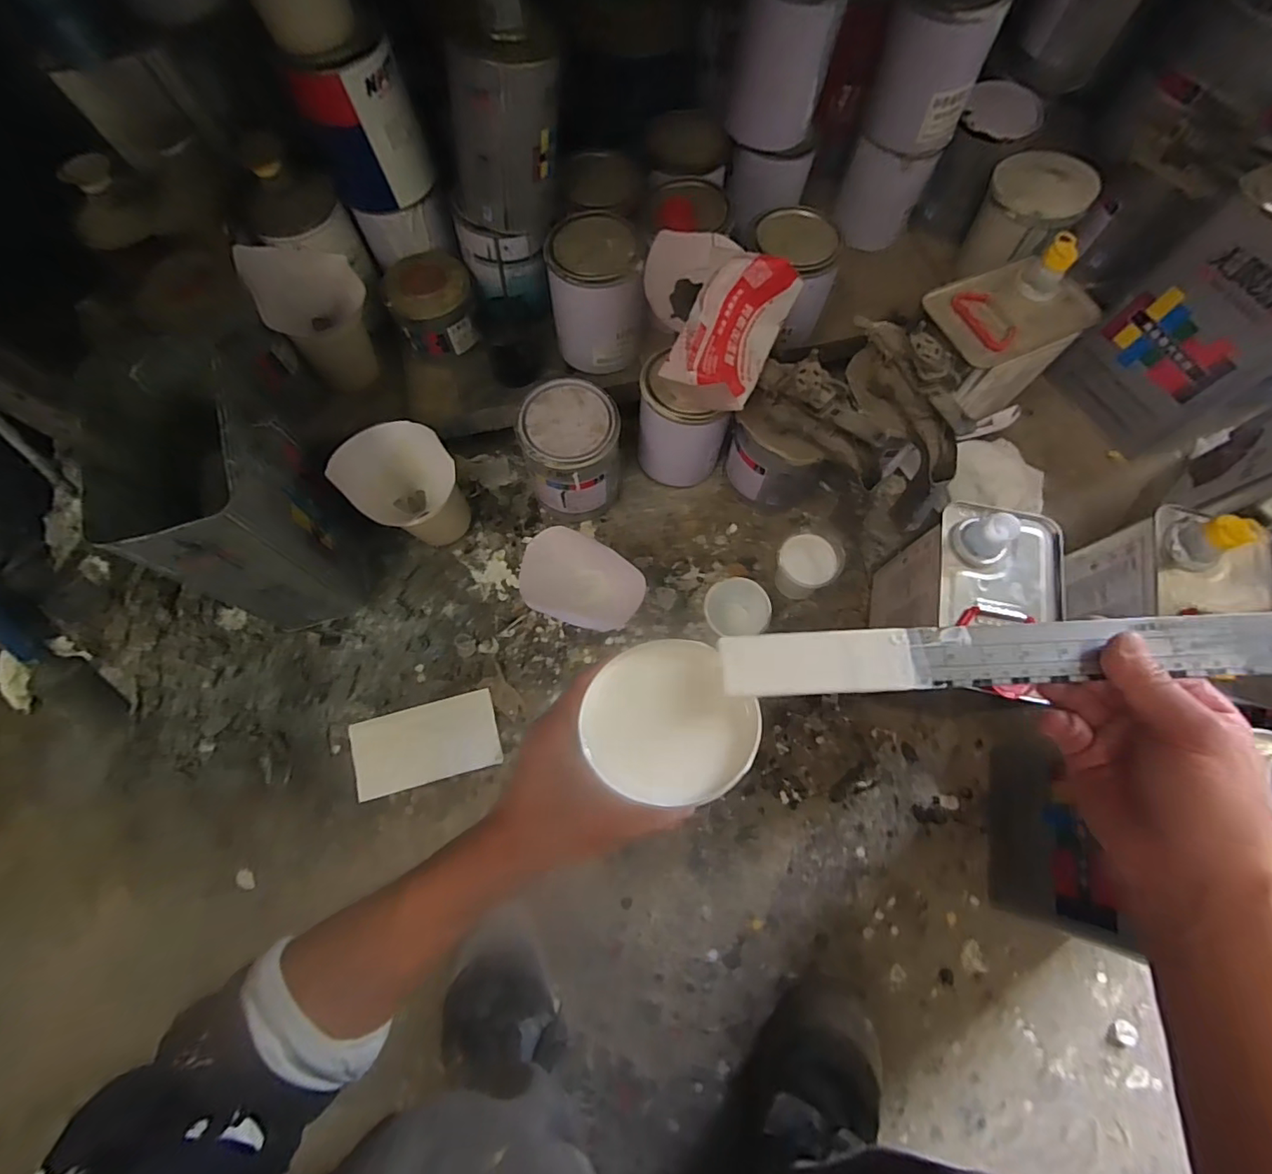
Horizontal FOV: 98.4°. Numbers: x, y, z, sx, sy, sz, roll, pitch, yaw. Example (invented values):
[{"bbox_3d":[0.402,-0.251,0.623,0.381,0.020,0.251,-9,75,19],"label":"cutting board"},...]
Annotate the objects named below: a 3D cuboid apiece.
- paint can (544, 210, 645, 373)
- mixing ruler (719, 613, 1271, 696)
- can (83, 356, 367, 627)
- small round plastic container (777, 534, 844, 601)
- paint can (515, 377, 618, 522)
[{"bbox_3d":[-0.044,-0.343,0.636,0.102,0.126,0.120,2,72,0],"label":"paint can"},{"bbox_3d":[0.217,0.034,0.288,0.337,0.005,0.032,-3,78,1],"label":"mixing ruler"},{"bbox_3d":[-0.381,-0.087,0.541,0.115,0.254,0.215,-15,74,-6],"label":"can"},{"bbox_3d":[0.189,-0.019,0.625,0.068,0.079,0.061,24,74,6],"label":"small round plastic container"},{"bbox_3d":[-0.071,-0.148,0.632,0.100,0.138,0.104,0,73,-1],"label":"paint can"}]

